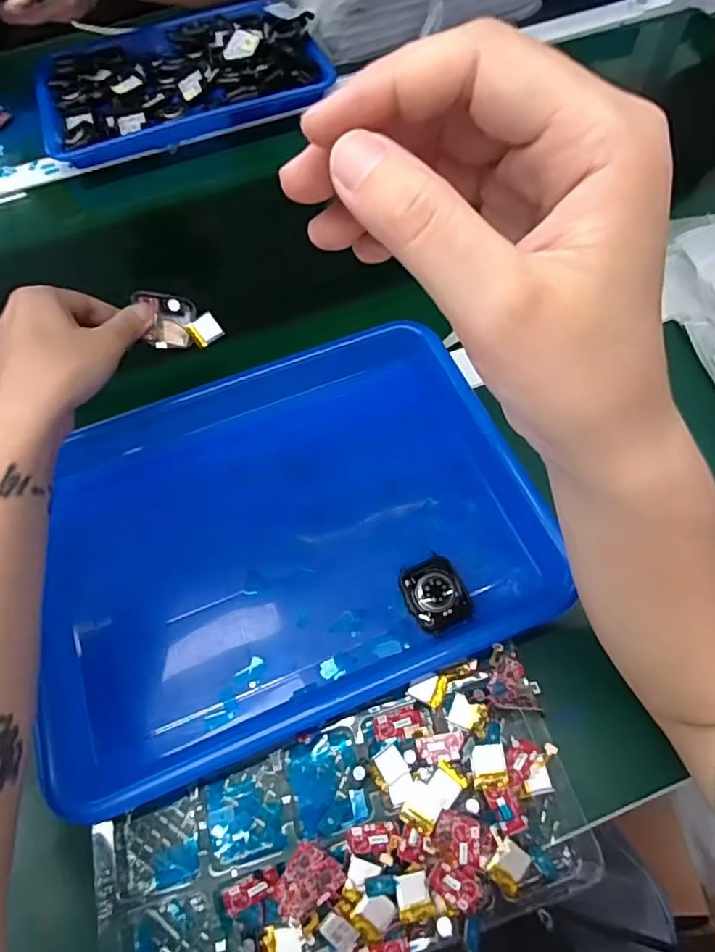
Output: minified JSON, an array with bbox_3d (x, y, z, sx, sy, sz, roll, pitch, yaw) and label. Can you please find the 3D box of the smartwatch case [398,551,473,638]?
[{"bbox_3d":[0.049,0.073,0.346,0.036,0.010,0.044,-23,63,-9],"label":"smartwatch case"}]

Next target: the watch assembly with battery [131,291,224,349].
[{"bbox_3d":[-0.121,-0.105,0.378,0.054,0.018,0.036,1,92,-34],"label":"watch assembly with battery"}]

